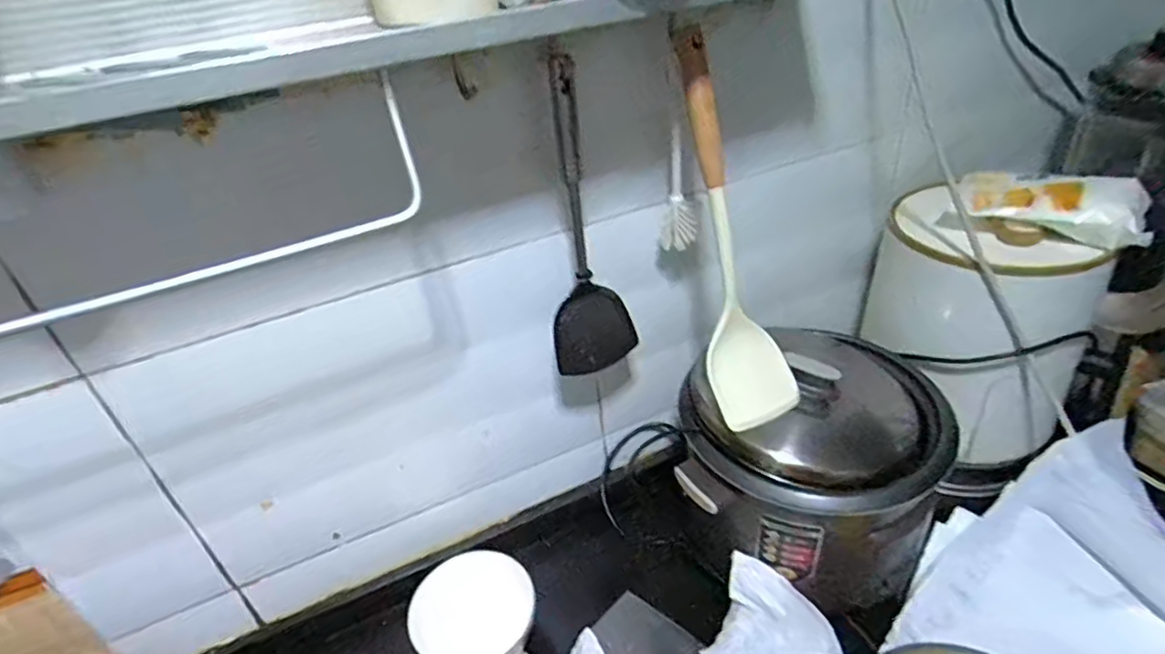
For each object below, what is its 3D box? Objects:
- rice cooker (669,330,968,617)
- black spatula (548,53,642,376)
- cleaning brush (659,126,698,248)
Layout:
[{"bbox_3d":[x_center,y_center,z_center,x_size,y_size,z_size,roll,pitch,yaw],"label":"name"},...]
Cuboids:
[{"bbox_3d":[0.261,0.134,0.713,0.268,0.208,0.260,6,37,18],"label":"rice cooker"},{"bbox_3d":[0.002,-0.091,0.597,0.091,0.307,0.032,-28,40,-28],"label":"black spatula"},{"bbox_3d":[0.099,-0.141,0.643,0.036,0.130,0.022,-2,35,6],"label":"cleaning brush"}]

